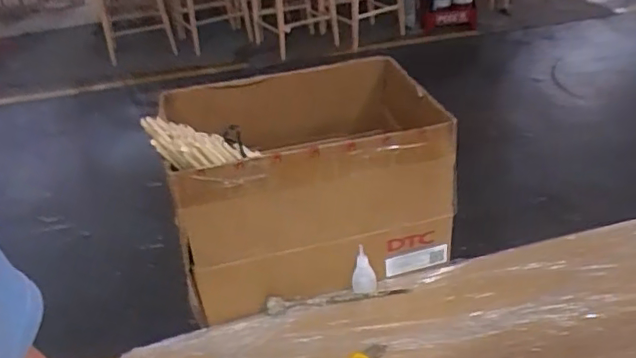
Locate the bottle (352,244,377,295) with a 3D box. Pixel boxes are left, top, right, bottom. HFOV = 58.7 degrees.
[{"bbox_3d":[0.068,0.135,0.824,0.034,0.078,0.022,-2,30,6],"label":"bottle"}]

